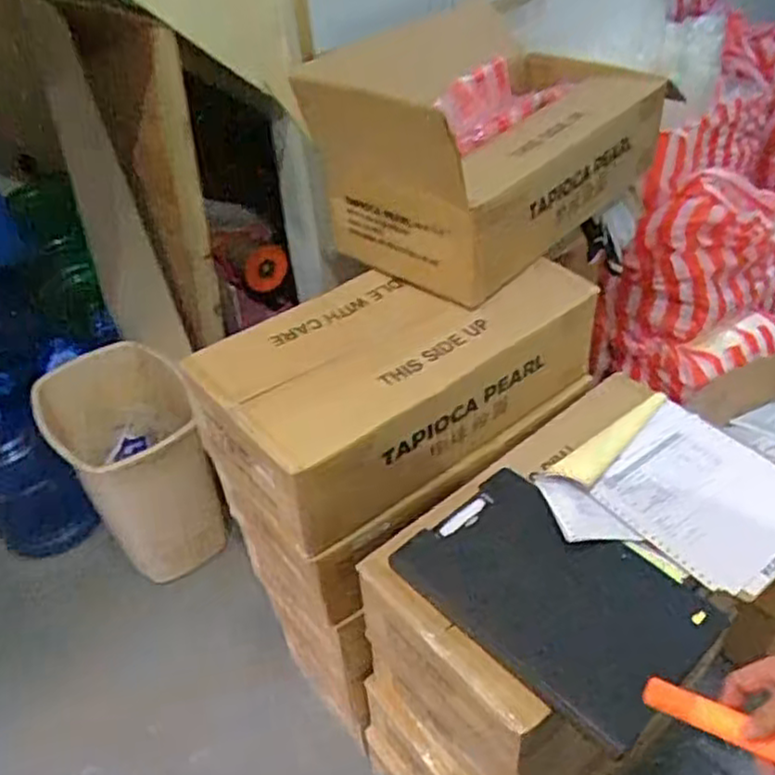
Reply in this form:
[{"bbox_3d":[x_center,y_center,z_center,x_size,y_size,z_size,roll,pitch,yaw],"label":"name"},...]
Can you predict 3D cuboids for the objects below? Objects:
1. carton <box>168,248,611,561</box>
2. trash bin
[{"bbox_3d":[0.029,-0.030,1.170,0.597,0.183,0.295,-29,46,-25],"label":"carton"},{"bbox_3d":[-0.583,0.193,1.749,0.297,0.467,0.359,-24,44,-20],"label":"trash bin"}]

